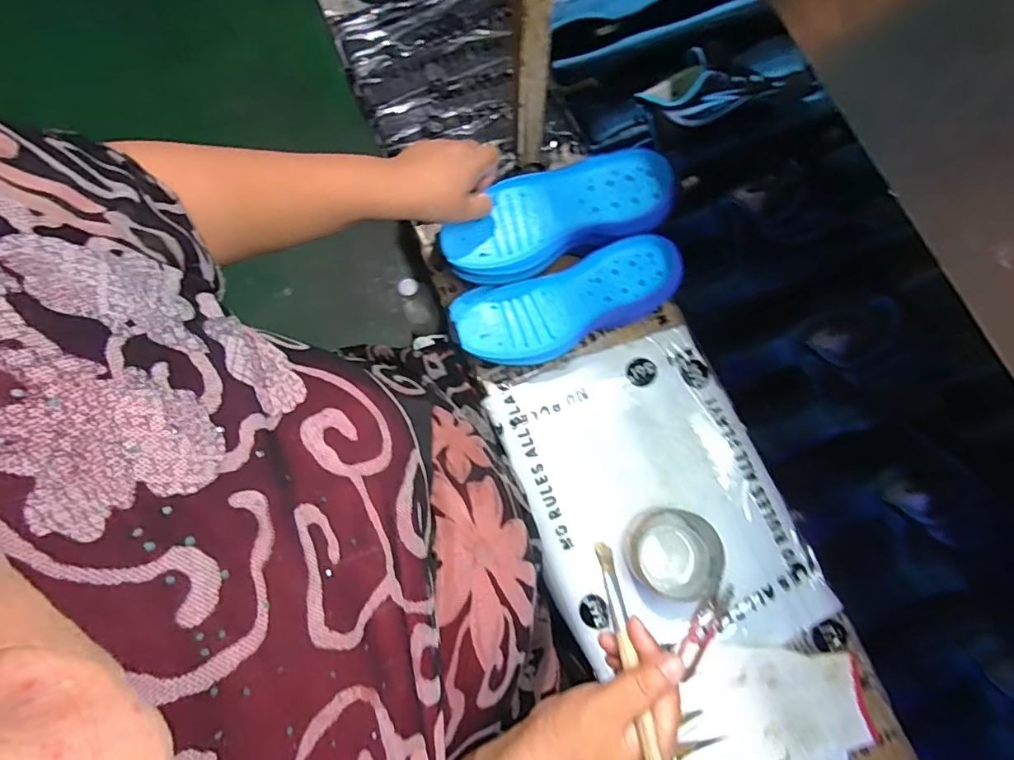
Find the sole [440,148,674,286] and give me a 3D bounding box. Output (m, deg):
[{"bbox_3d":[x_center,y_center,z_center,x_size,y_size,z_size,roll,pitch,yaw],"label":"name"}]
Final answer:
[{"bbox_3d":[0.048,-0.169,0.524,0.229,0.048,0.092,-19,79,9],"label":"sole"}]

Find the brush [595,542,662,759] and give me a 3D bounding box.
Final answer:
[{"bbox_3d":[0.080,0.181,0.336,0.011,0.009,0.155,-6,45,-2],"label":"brush"}]

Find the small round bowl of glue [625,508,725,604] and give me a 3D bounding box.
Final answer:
[{"bbox_3d":[0.160,0.168,0.500,0.082,0.053,0.085,0,78,0],"label":"small round bowl of glue"}]

